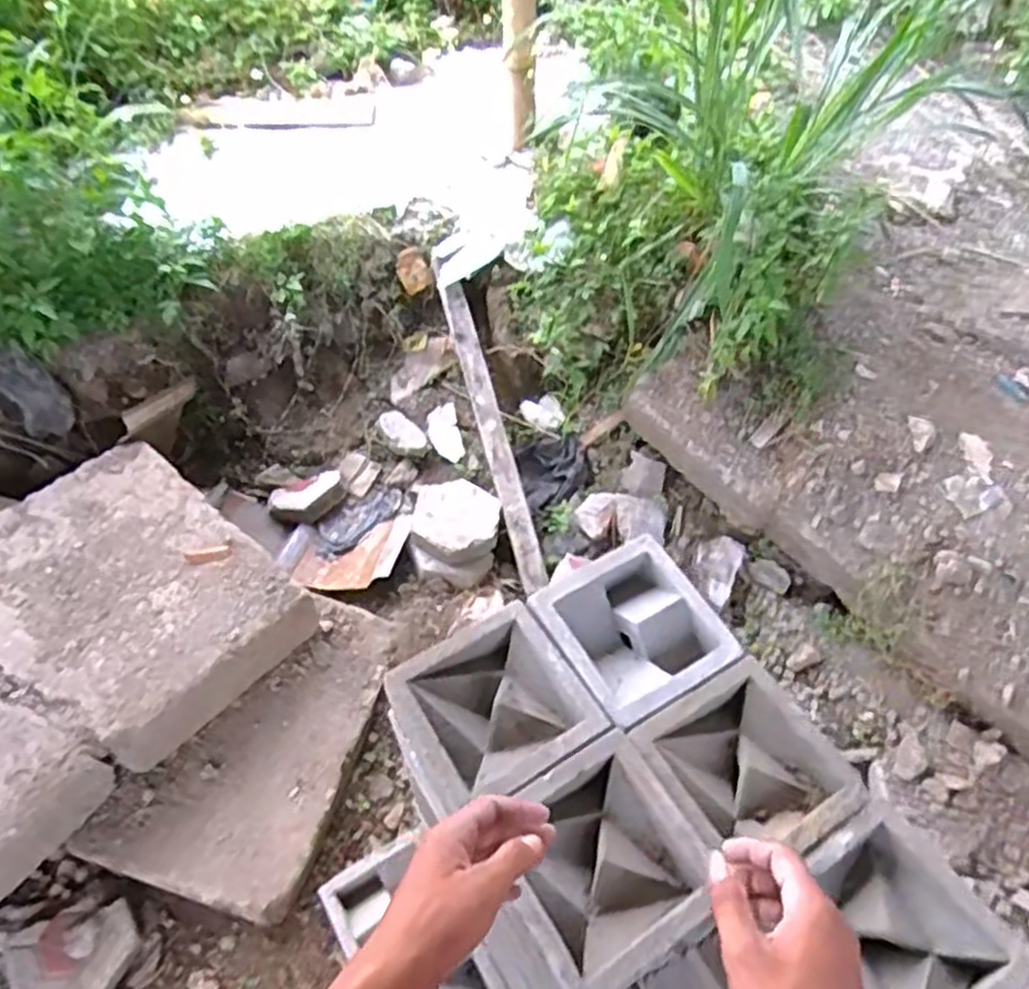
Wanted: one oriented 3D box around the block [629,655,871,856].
[{"bbox_3d":[0.265,0.325,0.867,0.193,0.080,0.200,-27,55,-21],"label":"block"}]

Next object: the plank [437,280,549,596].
[{"bbox_3d":[-0.063,-0.171,1.865,0.071,0.049,0.864,-13,74,-10],"label":"plank"}]

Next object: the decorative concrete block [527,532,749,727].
[{"bbox_3d":[0.152,0.180,0.959,0.196,0.076,0.207,-26,55,-20],"label":"decorative concrete block"}]

